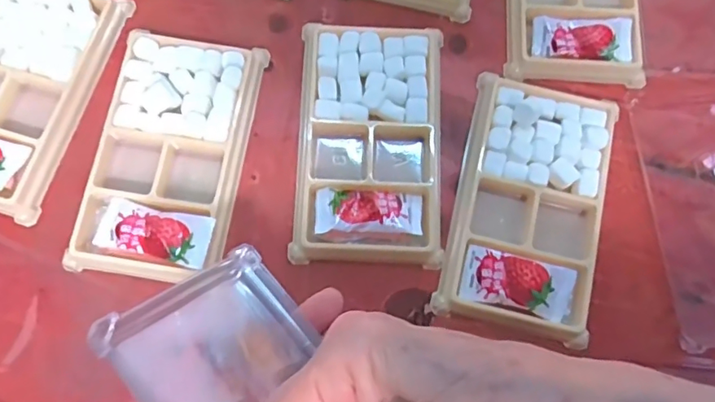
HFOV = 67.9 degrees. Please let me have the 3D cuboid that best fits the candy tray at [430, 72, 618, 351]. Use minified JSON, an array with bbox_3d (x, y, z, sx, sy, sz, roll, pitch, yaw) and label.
[{"bbox_3d":[0.094,-0.001,0.282,0.079,0.011,0.137,14,77,2],"label":"candy tray"}]

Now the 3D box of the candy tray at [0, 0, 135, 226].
[{"bbox_3d":[-0.187,-0.062,0.289,0.075,0.013,0.131,16,77,3],"label":"candy tray"}]

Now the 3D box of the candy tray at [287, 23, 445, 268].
[{"bbox_3d":[0.008,-0.033,0.287,0.078,0.014,0.131,2,77,-1],"label":"candy tray"}]

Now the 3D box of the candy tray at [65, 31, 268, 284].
[{"bbox_3d":[-0.099,-0.026,0.282,0.073,0.015,0.130,9,77,1],"label":"candy tray"}]

